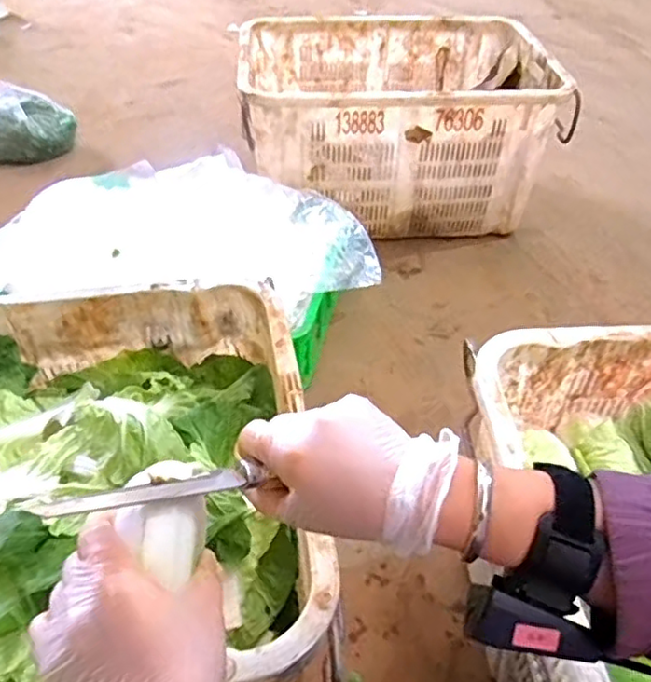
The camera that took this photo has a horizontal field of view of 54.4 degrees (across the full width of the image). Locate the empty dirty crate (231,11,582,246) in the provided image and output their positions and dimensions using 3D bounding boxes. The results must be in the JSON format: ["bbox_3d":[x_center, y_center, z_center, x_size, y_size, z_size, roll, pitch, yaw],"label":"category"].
[{"bbox_3d":[0.148,-0.490,1.467,0.646,0.351,0.479,-4,44,-7],"label":"empty dirty crate"}]

